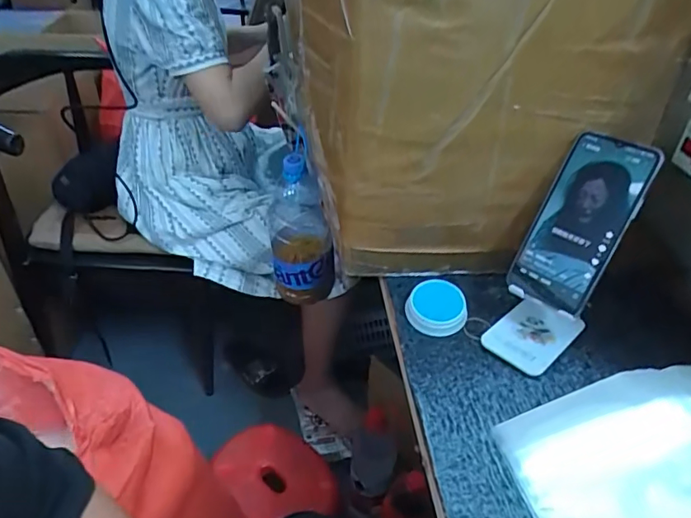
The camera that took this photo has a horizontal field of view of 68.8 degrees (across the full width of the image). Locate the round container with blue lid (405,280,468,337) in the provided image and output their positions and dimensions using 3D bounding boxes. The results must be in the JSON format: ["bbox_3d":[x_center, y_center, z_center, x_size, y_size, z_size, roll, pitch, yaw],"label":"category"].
[{"bbox_3d":[0.096,0.051,0.531,0.060,0.031,0.057,1,37,-1],"label":"round container with blue lid"}]

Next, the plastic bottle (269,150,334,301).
[{"bbox_3d":[-0.067,-0.044,0.780,0.092,0.237,0.090,-2,37,-6],"label":"plastic bottle"}]

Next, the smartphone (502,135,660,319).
[{"bbox_3d":[0.217,-0.033,0.468,0.077,0.158,0.010,31,14,33],"label":"smartphone"}]

